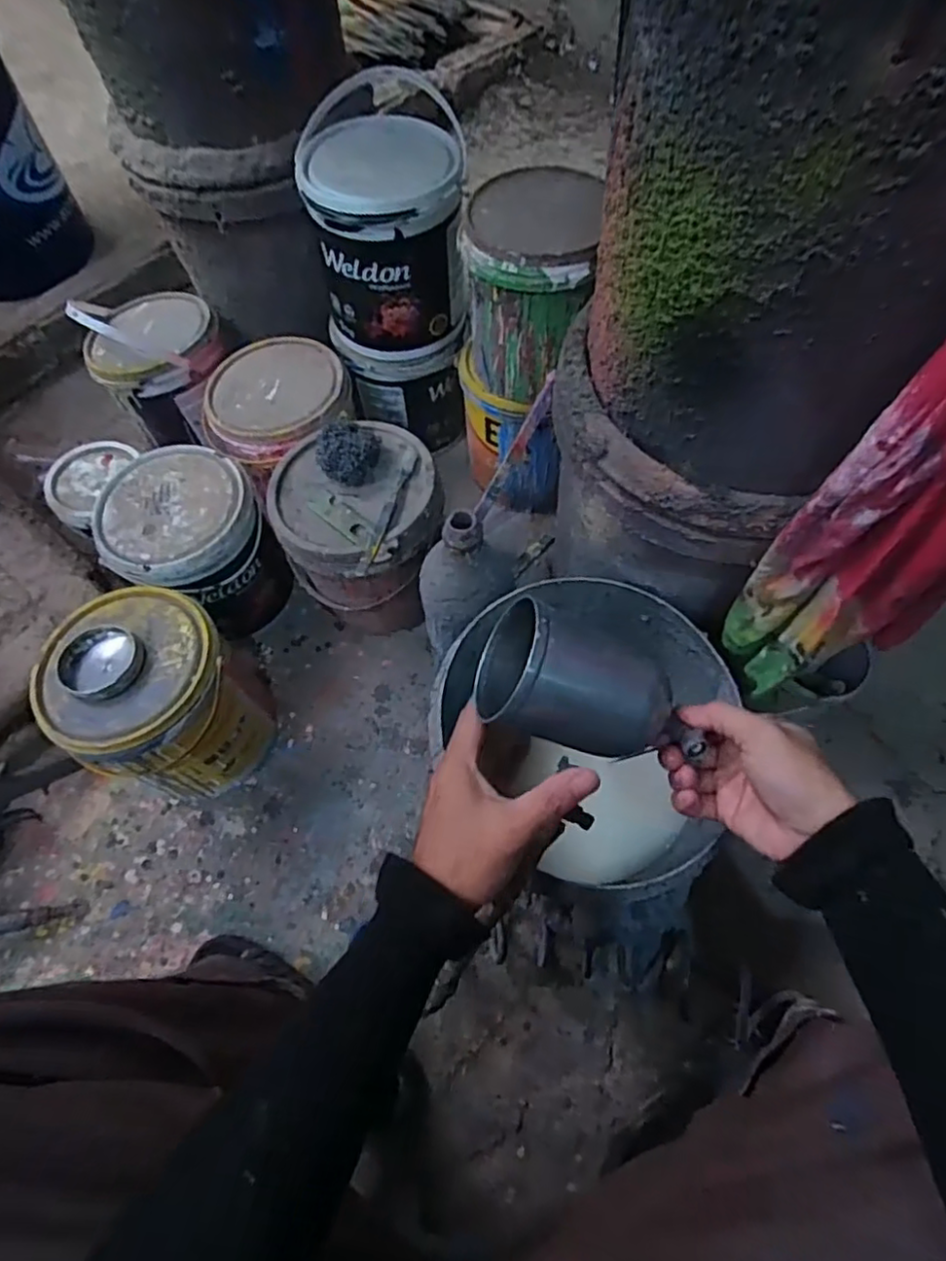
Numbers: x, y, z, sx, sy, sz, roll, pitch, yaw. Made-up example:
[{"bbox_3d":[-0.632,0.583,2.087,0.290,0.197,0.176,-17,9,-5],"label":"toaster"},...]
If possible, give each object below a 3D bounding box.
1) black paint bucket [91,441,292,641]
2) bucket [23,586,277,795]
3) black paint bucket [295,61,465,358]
[{"bbox_3d":[-0.337,-0.107,0.797,0.183,0.169,0.171,-2,64,4],"label":"black paint bucket"},{"bbox_3d":[-0.336,0.074,0.712,0.176,0.206,0.170,-2,64,4],"label":"bucket"},{"bbox_3d":[-0.096,-0.464,0.758,0.172,0.179,0.170,-9,64,0],"label":"black paint bucket"}]

